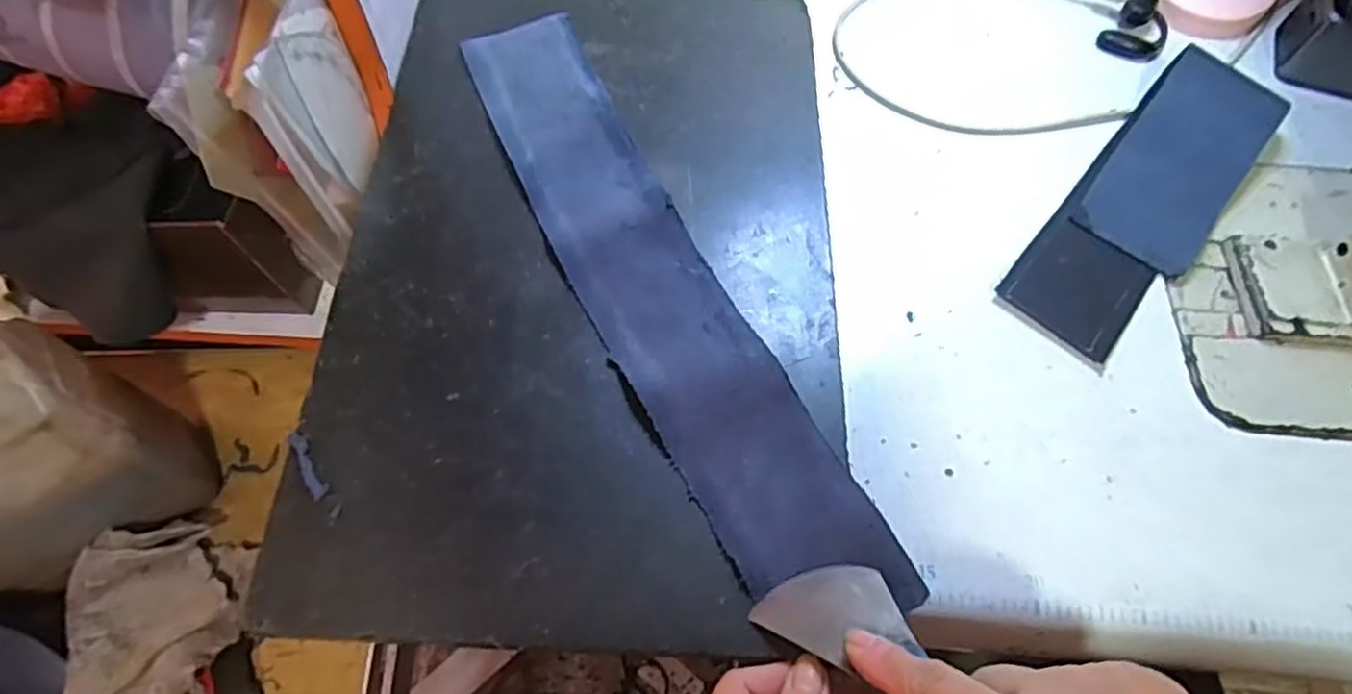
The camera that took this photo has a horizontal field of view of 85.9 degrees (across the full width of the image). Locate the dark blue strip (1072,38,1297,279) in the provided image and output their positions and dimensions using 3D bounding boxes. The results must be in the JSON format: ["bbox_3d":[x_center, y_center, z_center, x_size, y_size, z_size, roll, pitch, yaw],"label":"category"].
[{"bbox_3d":[0.303,-0.114,0.432,0.070,0.009,0.150,36,75,15],"label":"dark blue strip"}]

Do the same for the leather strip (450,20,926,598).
[{"bbox_3d":[-0.017,-0.043,0.373,0.073,0.011,0.376,-24,66,-11],"label":"leather strip"}]

